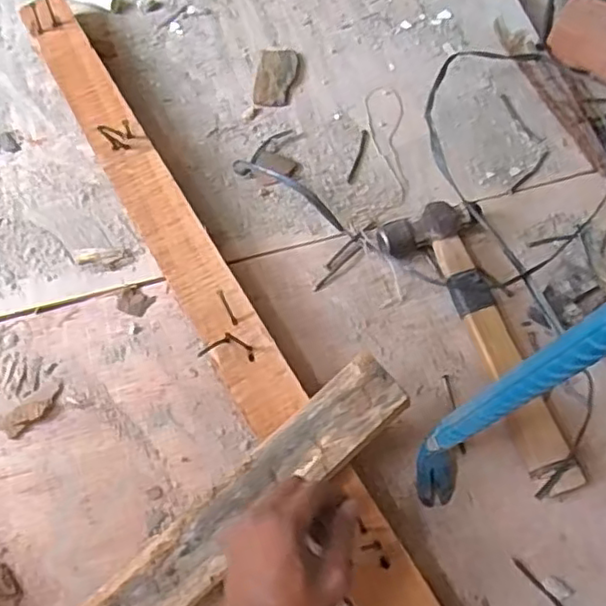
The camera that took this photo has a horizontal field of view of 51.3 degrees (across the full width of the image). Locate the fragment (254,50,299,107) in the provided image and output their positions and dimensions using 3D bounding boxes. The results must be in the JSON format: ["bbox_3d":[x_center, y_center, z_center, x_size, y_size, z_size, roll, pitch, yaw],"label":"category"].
[{"bbox_3d":[-0.032,-0.275,0.768,0.049,0.009,0.087,5,66,2],"label":"fragment"}]

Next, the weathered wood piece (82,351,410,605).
[{"bbox_3d":[-0.053,0.168,0.504,0.328,0.016,0.058,-41,72,-7],"label":"weathered wood piece"}]

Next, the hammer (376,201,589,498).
[{"bbox_3d":[0.179,0.036,0.610,0.095,0.035,0.297,-20,67,-9],"label":"hammer"}]

